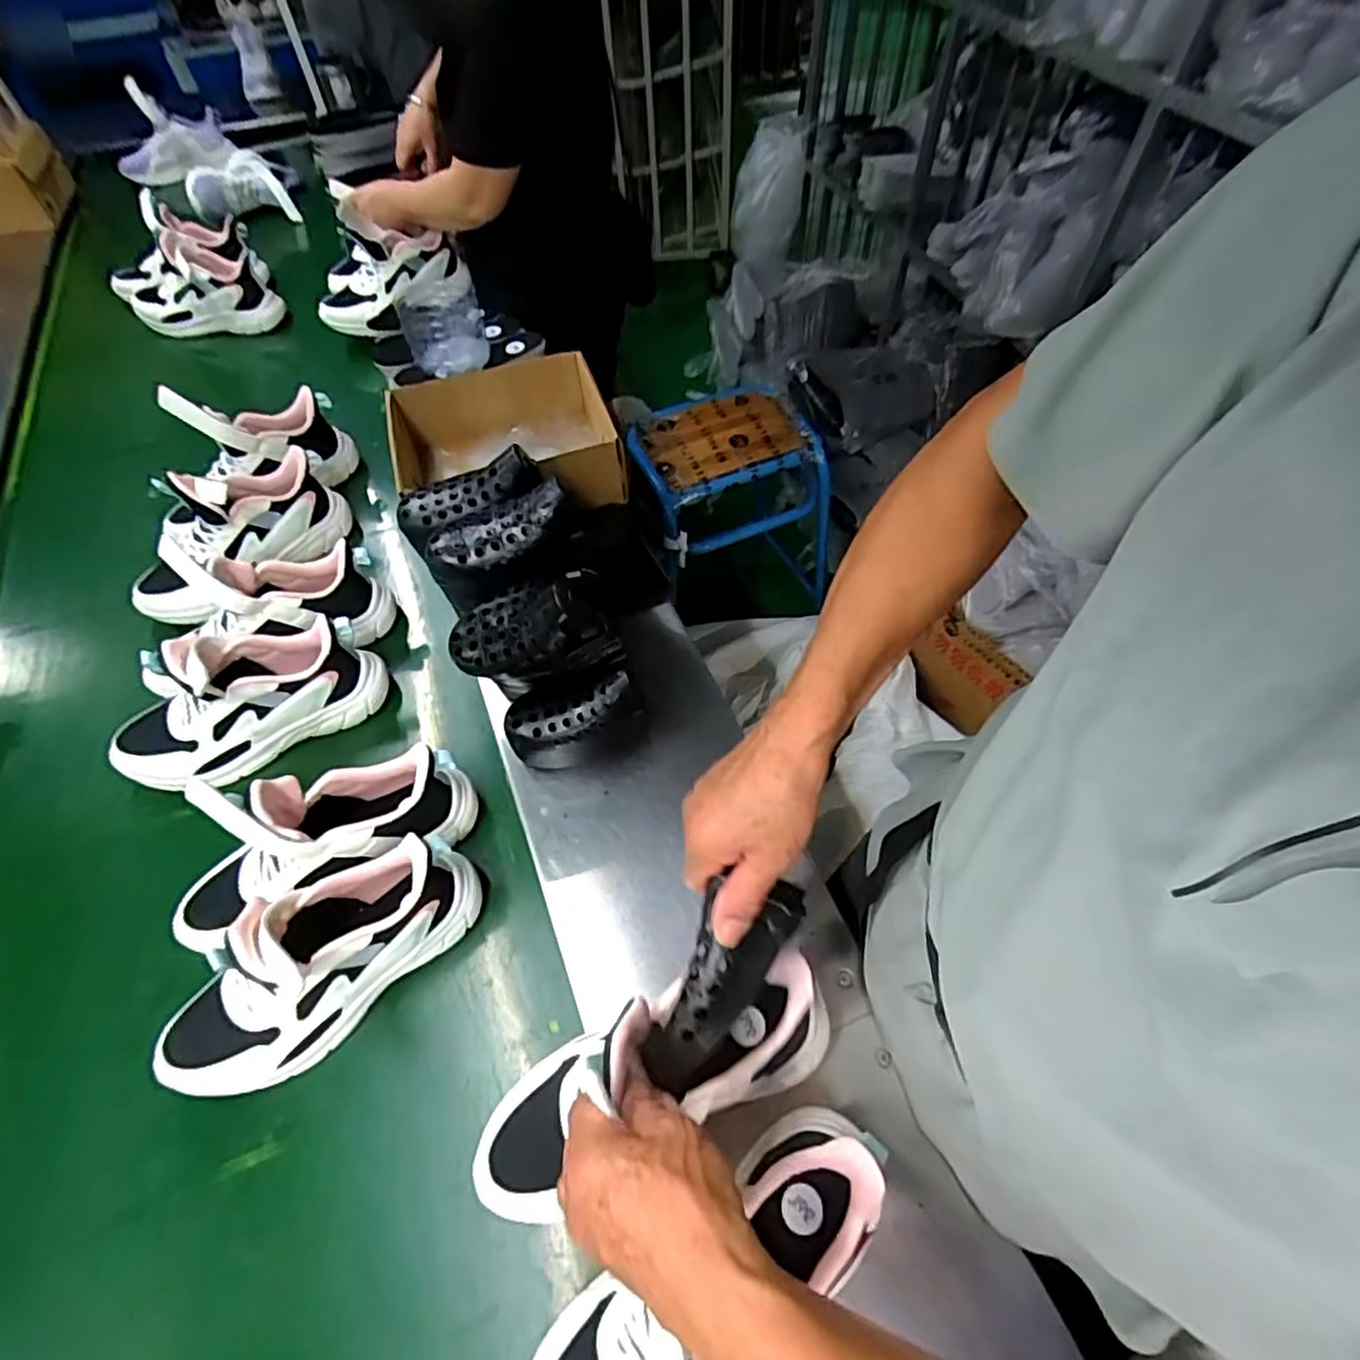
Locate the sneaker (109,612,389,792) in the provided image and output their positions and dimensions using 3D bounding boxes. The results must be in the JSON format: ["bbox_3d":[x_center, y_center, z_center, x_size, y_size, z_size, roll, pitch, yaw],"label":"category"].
[{"bbox_3d":[-0.444,0.011,0.662,0.257,0.116,0.099,-27,64,-19],"label":"sneaker"}]

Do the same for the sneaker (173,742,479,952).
[{"bbox_3d":[-0.314,0.137,0.567,0.254,0.137,0.098,-17,61,-13],"label":"sneaker"}]

